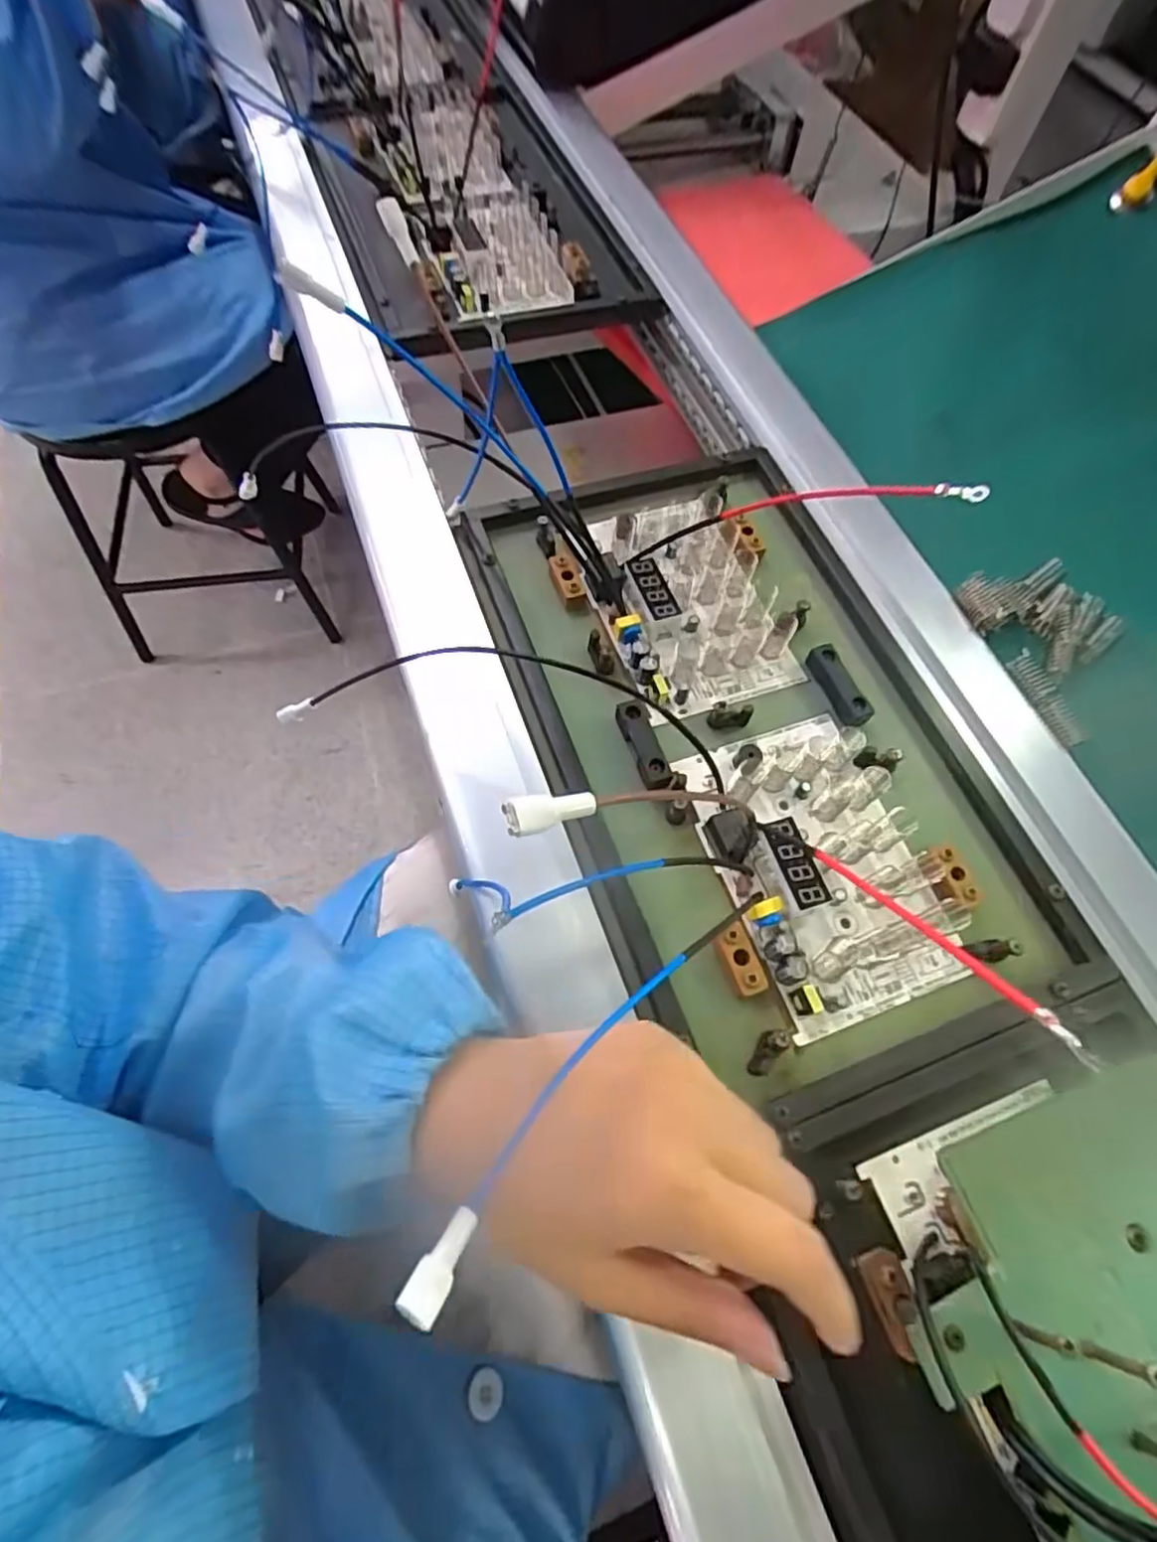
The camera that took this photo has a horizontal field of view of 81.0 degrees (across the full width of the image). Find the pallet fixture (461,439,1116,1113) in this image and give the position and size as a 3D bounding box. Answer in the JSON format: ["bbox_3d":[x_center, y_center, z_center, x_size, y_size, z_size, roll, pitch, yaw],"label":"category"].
[{"bbox_3d":[0.079,-0.028,0.340,0.197,0.034,0.345,-17,65,-13],"label":"pallet fixture"}]

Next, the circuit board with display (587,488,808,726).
[{"bbox_3d":[0.059,-0.096,0.370,0.088,0.027,0.137,-12,64,-11],"label":"circuit board with display"}]

